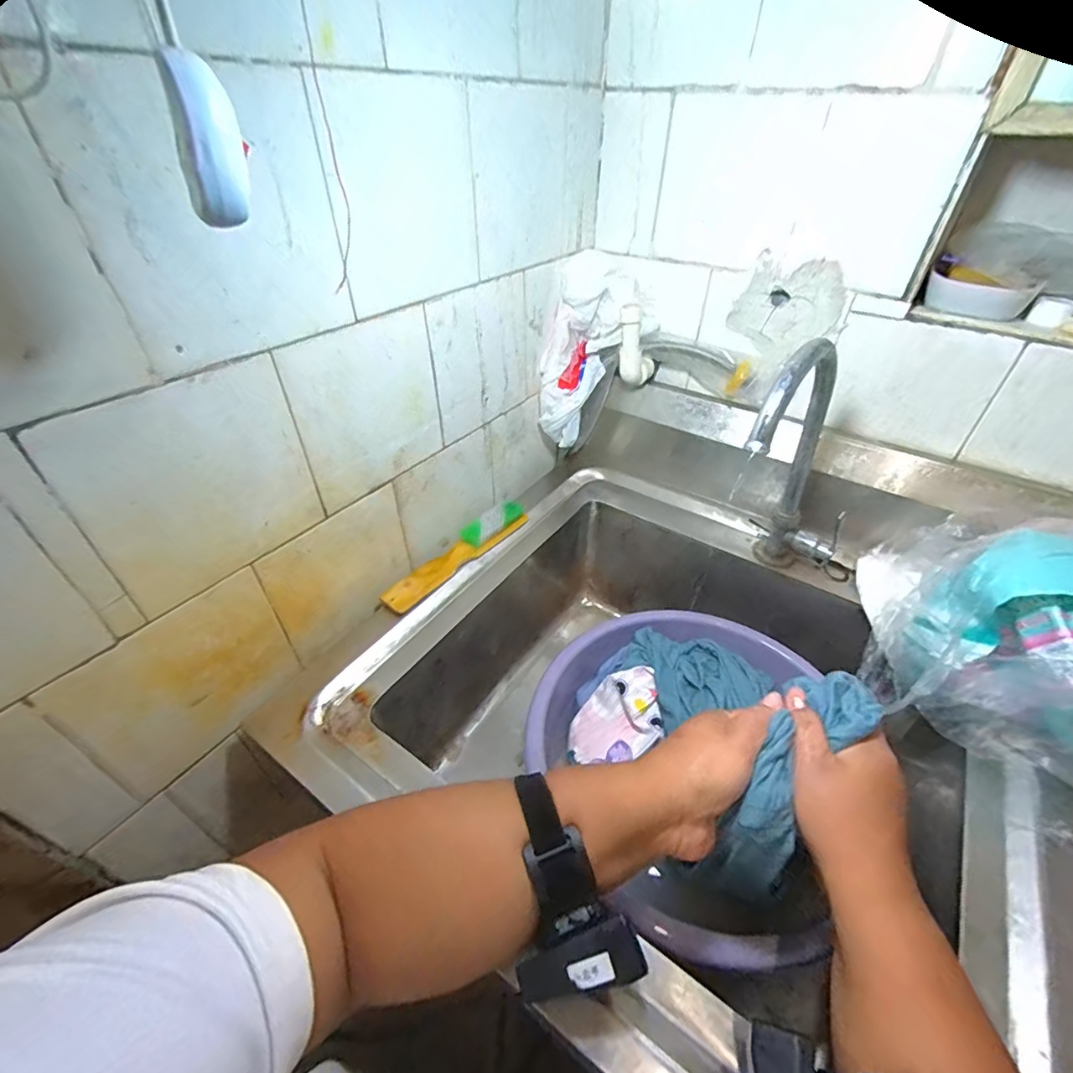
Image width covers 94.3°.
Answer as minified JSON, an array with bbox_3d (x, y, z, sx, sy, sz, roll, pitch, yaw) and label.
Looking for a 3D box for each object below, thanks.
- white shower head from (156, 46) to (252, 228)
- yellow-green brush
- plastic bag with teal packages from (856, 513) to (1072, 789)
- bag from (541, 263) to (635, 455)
[{"bbox_3d":[-0.129,-0.154,0.196,0.023,0.052,0.039,-16,43,-17],"label":"white shower head"},{"bbox_3d":[-0.090,0.019,0.570,0.034,0.032,0.199,28,48,29],"label":"yellow-green brush"},{"bbox_3d":[0.441,0.096,0.414,0.299,0.173,0.175,28,48,29],"label":"plastic bag with teal packages"},{"bbox_3d":[0.051,-0.224,0.627,0.067,0.221,0.074,29,24,30],"label":"bag"}]

